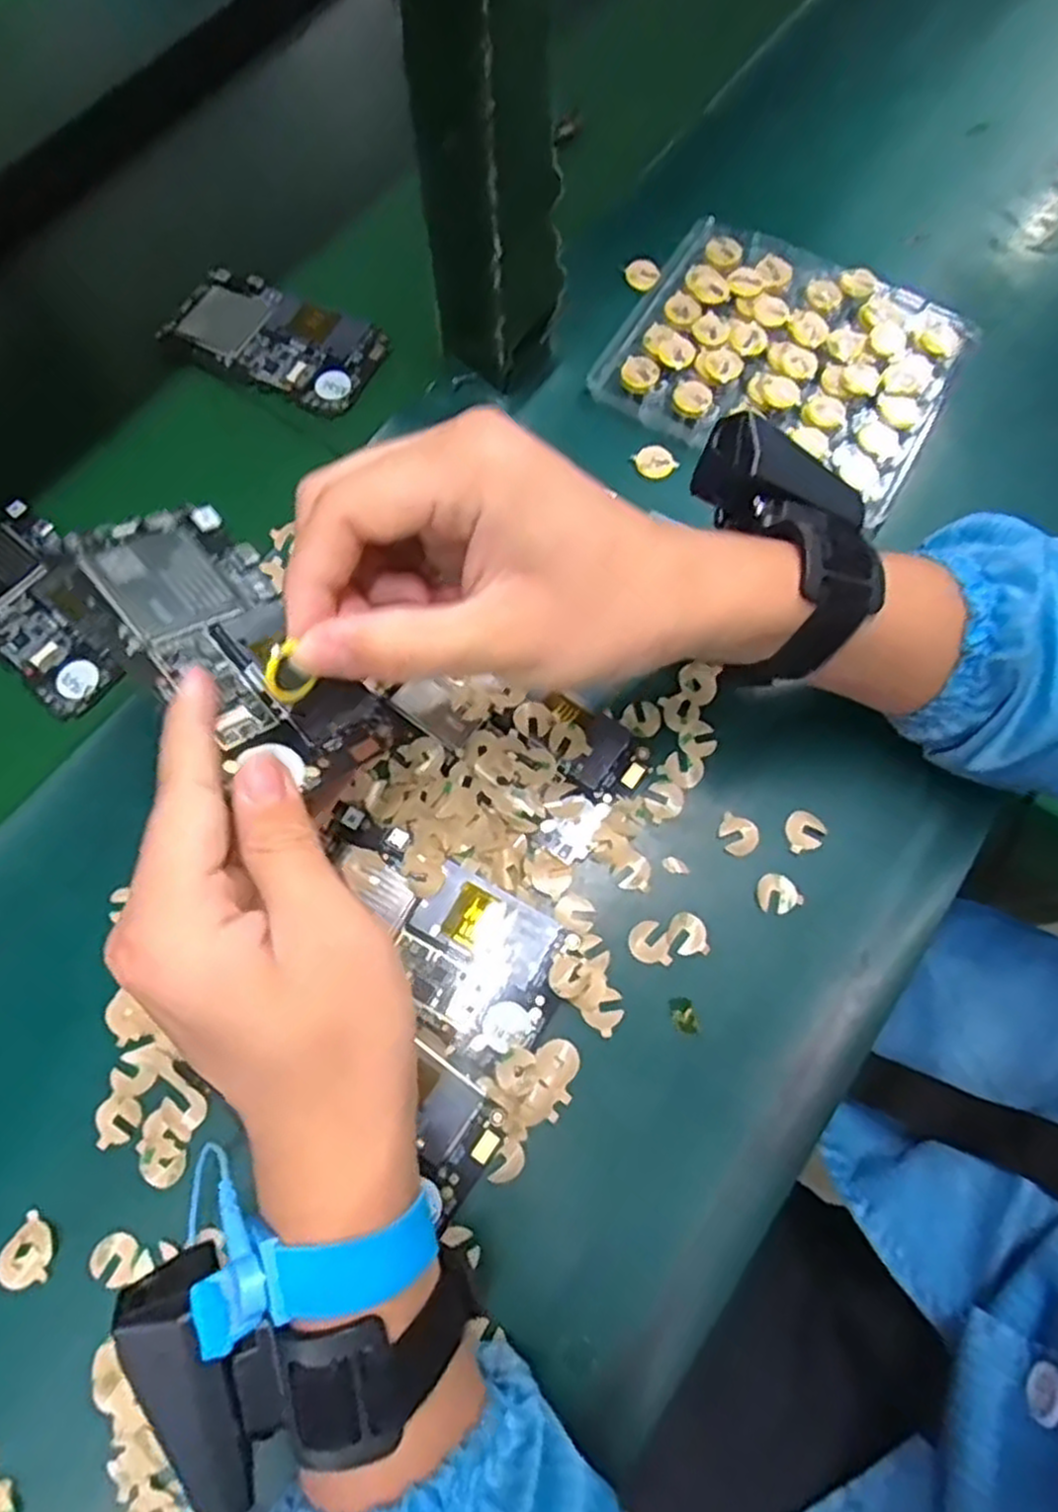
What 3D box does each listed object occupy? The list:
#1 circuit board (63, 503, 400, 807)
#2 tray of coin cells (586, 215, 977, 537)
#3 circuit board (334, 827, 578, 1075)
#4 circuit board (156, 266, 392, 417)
[{"bbox_3d":[-0.105,-0.040,0.285,0.123,0.005,0.059,50,52,6],"label":"circuit board"},{"bbox_3d":[0.138,-0.219,0.428,0.170,0.022,0.139,27,74,11],"label":"tray of coin cells"},{"bbox_3d":[-0.037,0.079,0.333,0.106,0.007,0.064,29,74,12],"label":"circuit board"},{"bbox_3d":[-0.148,-0.241,0.453,0.122,0.011,0.063,25,74,11],"label":"circuit board"}]

